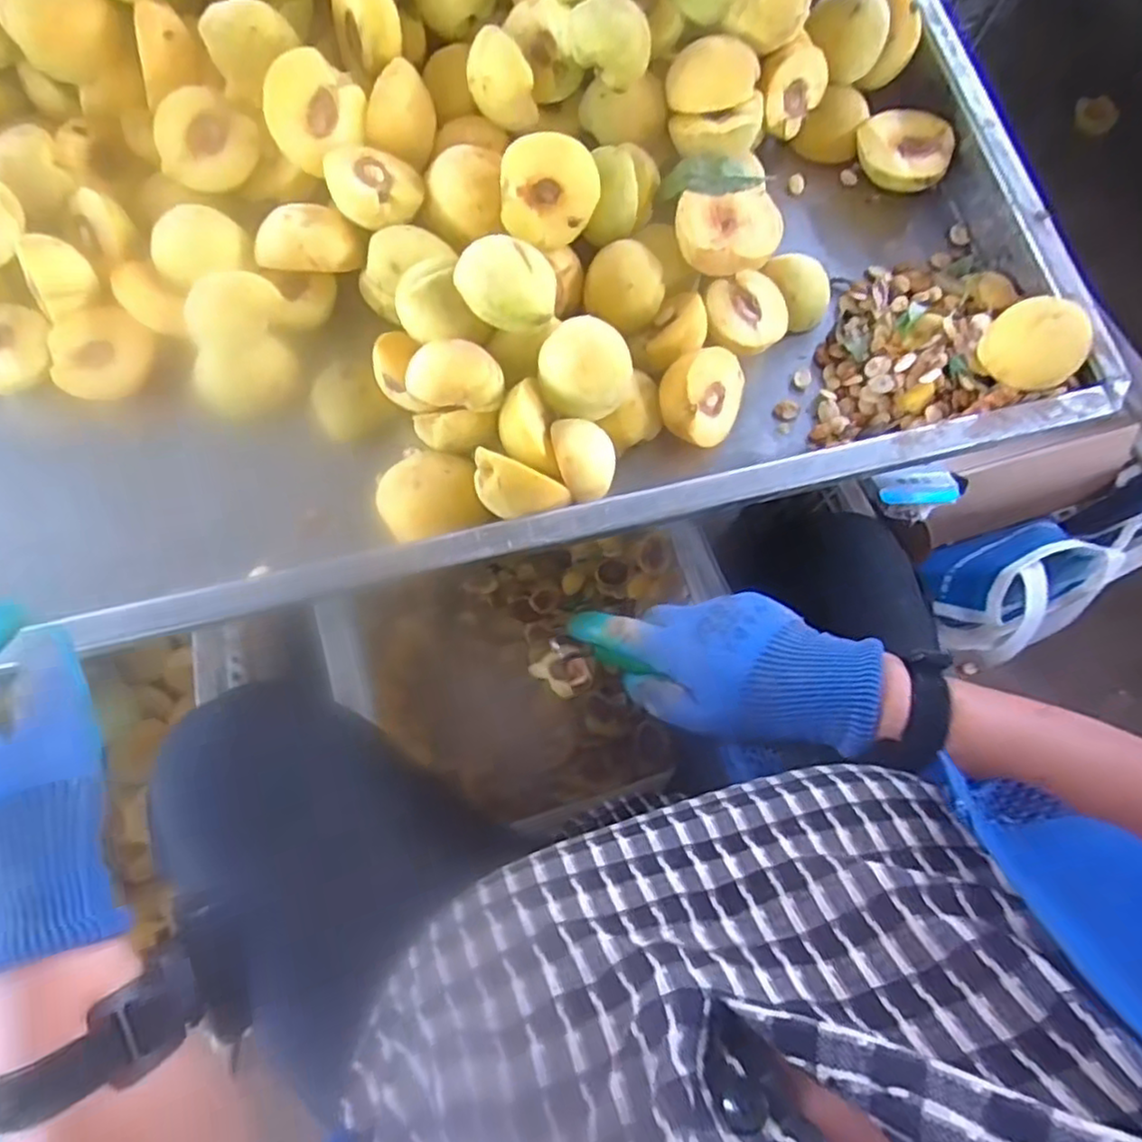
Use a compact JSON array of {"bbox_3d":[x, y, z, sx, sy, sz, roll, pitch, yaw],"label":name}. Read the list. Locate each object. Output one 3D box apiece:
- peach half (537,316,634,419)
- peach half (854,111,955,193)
[{"bbox_3d":[0.009,-0.136,0.467,0.063,0.026,0.063,-1,101,-3],"label":"peach half"},{"bbox_3d":[0.280,-0.351,0.578,0.077,0.030,0.063,38,97,19],"label":"peach half"}]

